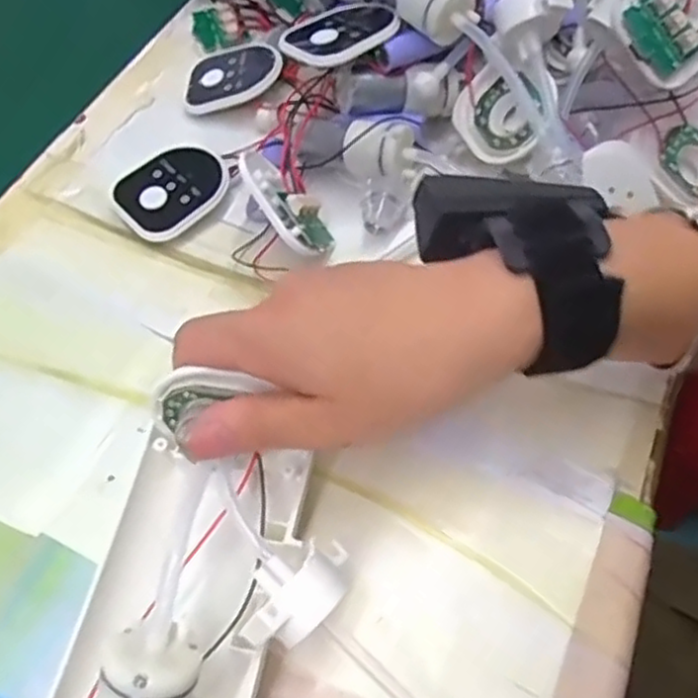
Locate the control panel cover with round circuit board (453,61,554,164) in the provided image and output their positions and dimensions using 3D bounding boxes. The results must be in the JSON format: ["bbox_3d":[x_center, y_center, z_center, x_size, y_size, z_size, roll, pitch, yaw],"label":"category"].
[{"bbox_3d":[0.074,-0.113,0.342,0.013,0.045,0.057,9,32,-41],"label":"control panel cover with round circuit board"}]

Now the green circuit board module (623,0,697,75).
[{"bbox_3d":[0.140,-0.143,0.323,0.025,0.007,0.034,-35,99,6],"label":"green circuit board module"}]

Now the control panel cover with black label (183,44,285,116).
[{"bbox_3d":[-0.066,-0.157,0.407,0.058,0.006,0.048,-16,59,10],"label":"control panel cover with black label"}]

